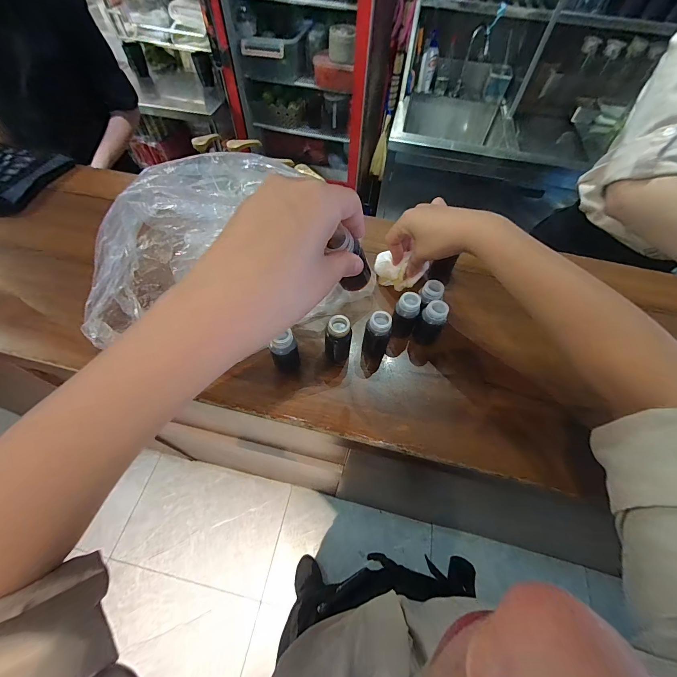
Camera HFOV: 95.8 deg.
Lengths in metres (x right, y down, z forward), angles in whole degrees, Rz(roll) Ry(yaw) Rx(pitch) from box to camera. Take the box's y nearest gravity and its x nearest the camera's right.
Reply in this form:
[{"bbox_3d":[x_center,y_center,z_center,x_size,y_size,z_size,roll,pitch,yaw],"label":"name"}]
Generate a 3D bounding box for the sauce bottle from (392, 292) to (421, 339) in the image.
[{"bbox_3d":[0.078,-0.026,0.351,0.026,0.060,0.022,23,60,11],"label":"sauce bottle"}]

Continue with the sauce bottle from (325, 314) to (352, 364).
[{"bbox_3d":[0.000,0.002,0.332,0.027,0.061,0.023,1,58,-2],"label":"sauce bottle"}]

